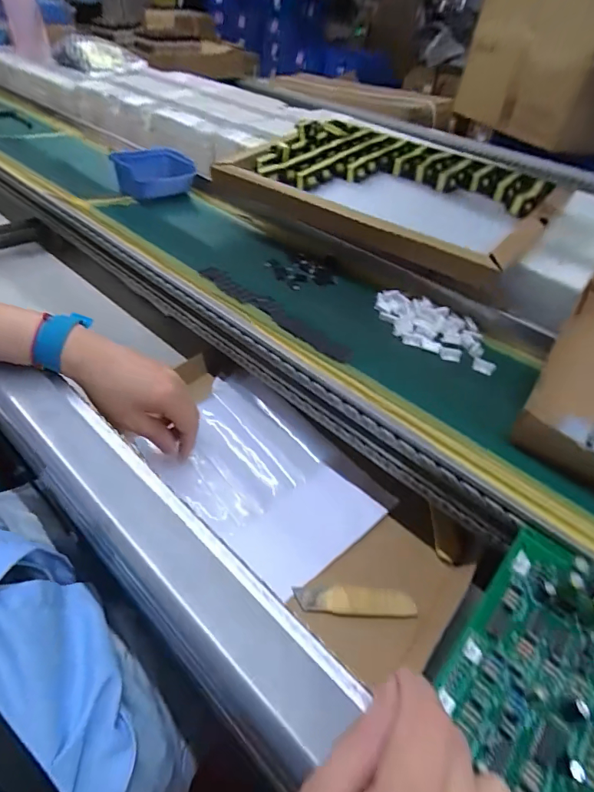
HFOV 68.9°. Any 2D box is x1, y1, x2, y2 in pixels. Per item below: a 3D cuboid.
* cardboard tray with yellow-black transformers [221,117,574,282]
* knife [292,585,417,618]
[{"bbox_3d":[0.117,-0.274,0.566,0.387,0.050,0.283,30,48,22],"label":"cardboard tray with yellow-black transformers"},{"bbox_3d":[0.047,0.166,0.352,0.096,0.004,0.022,5,43,-3],"label":"knife"}]

